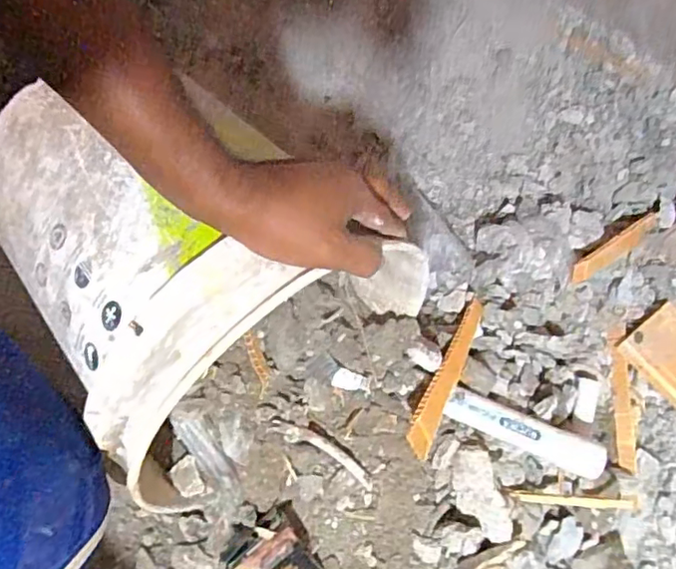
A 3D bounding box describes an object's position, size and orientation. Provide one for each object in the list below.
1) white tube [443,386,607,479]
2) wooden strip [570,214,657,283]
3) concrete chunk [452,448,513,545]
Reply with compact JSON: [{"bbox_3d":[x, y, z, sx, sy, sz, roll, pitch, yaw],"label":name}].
[{"bbox_3d":[0.186,0.147,0.593,0.159,0.023,0.033,22,67,6],"label":"white tube"},{"bbox_3d":[0.339,-0.048,0.718,0.185,0.034,0.019,-27,66,-34],"label":"wooden strip"},{"bbox_3d":[0.136,0.203,0.569,0.038,0.031,0.089,-19,80,-8],"label":"concrete chunk"}]

